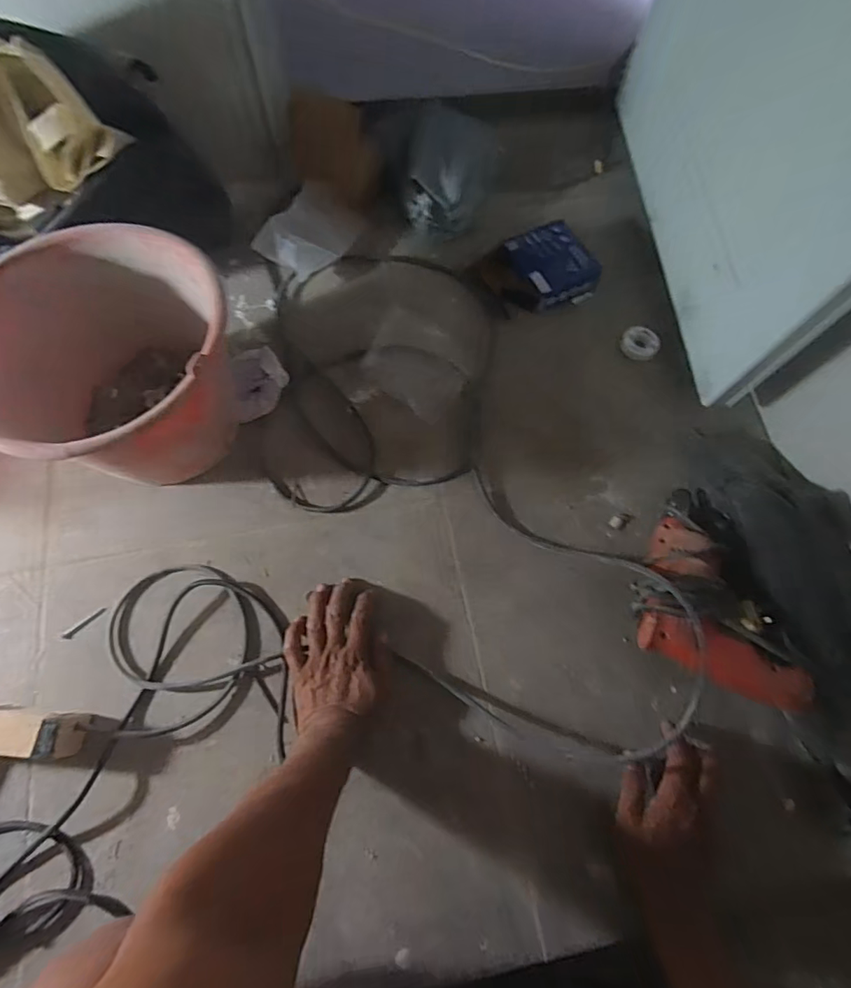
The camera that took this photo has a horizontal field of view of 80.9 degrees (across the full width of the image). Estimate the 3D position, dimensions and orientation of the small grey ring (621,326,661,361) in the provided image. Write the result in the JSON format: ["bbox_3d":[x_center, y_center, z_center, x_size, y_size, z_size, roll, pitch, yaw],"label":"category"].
[{"bbox_3d":[0.324,-0.227,0.752,0.054,0.022,0.062,42,73,13],"label":"small grey ring"}]

